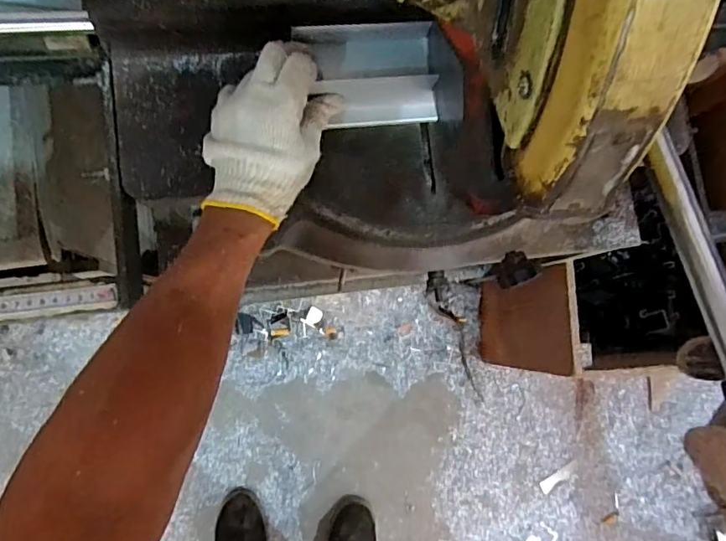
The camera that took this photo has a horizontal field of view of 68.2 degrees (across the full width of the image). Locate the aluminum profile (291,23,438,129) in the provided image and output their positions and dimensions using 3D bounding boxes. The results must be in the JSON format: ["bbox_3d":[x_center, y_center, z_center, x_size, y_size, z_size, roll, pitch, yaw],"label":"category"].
[{"bbox_3d":[0.006,-0.174,0.483,0.123,0.060,0.068,-5,86,-8],"label":"aluminum profile"}]

